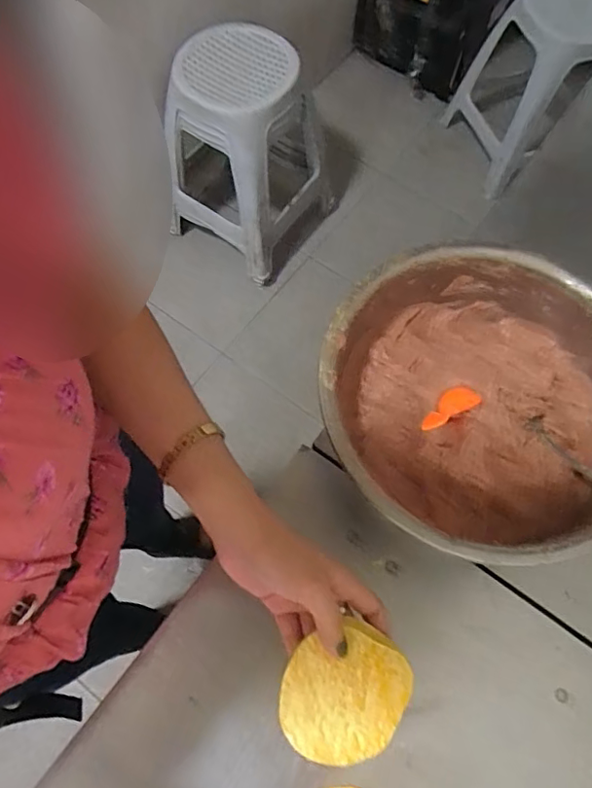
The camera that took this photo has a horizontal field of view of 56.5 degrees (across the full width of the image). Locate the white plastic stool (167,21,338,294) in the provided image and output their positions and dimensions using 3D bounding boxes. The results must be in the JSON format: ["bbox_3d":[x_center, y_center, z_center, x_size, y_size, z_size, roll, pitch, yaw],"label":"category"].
[{"bbox_3d":[-0.113,-0.595,1.391,0.337,0.511,0.335,32,70,11],"label":"white plastic stool"}]

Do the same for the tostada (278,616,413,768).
[{"bbox_3d":[0.032,0.198,0.365,0.076,0.017,0.085,28,69,11],"label":"tostada"}]

